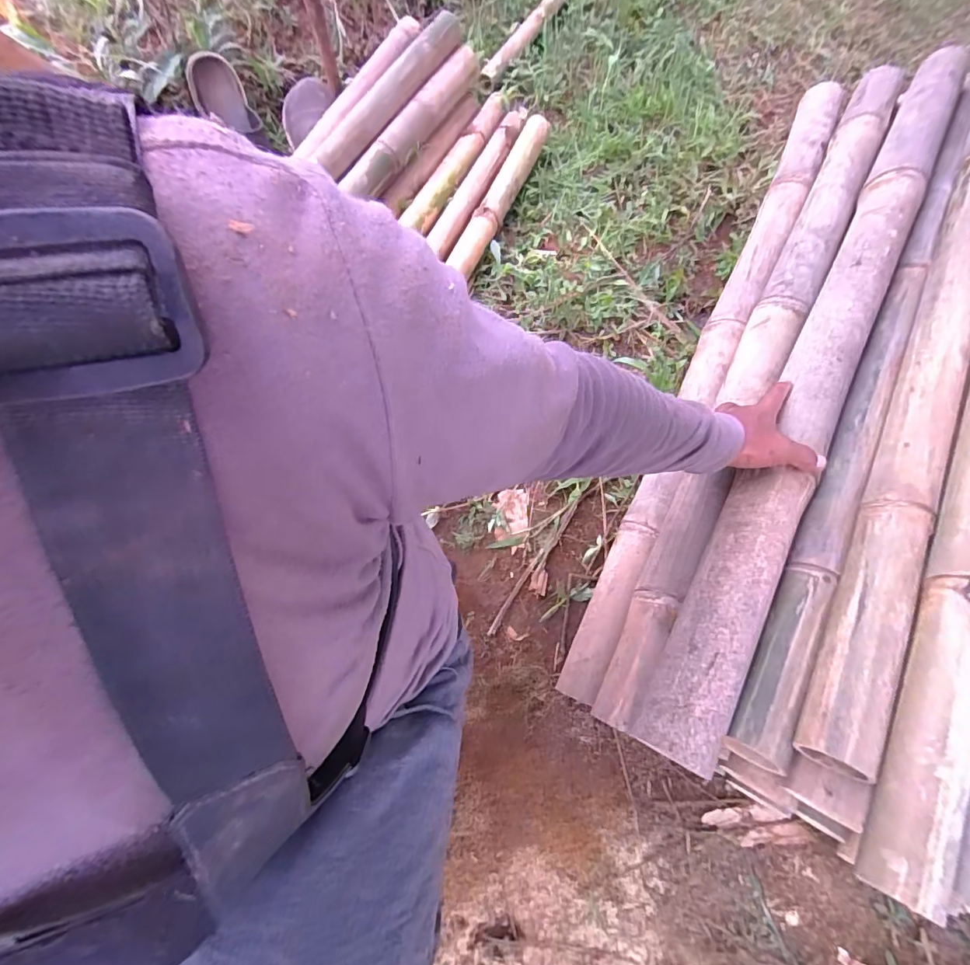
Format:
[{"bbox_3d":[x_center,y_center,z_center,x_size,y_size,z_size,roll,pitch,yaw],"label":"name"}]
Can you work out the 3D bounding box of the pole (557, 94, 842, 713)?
[{"bbox_3d":[0.398,-0.268,0.747,0.058,0.064,1.235,26,73,9],"label":"pole"}]

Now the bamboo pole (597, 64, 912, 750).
[{"bbox_3d":[0.413,-0.223,0.666,0.071,0.072,1.162,29,72,9],"label":"bamboo pole"}]

